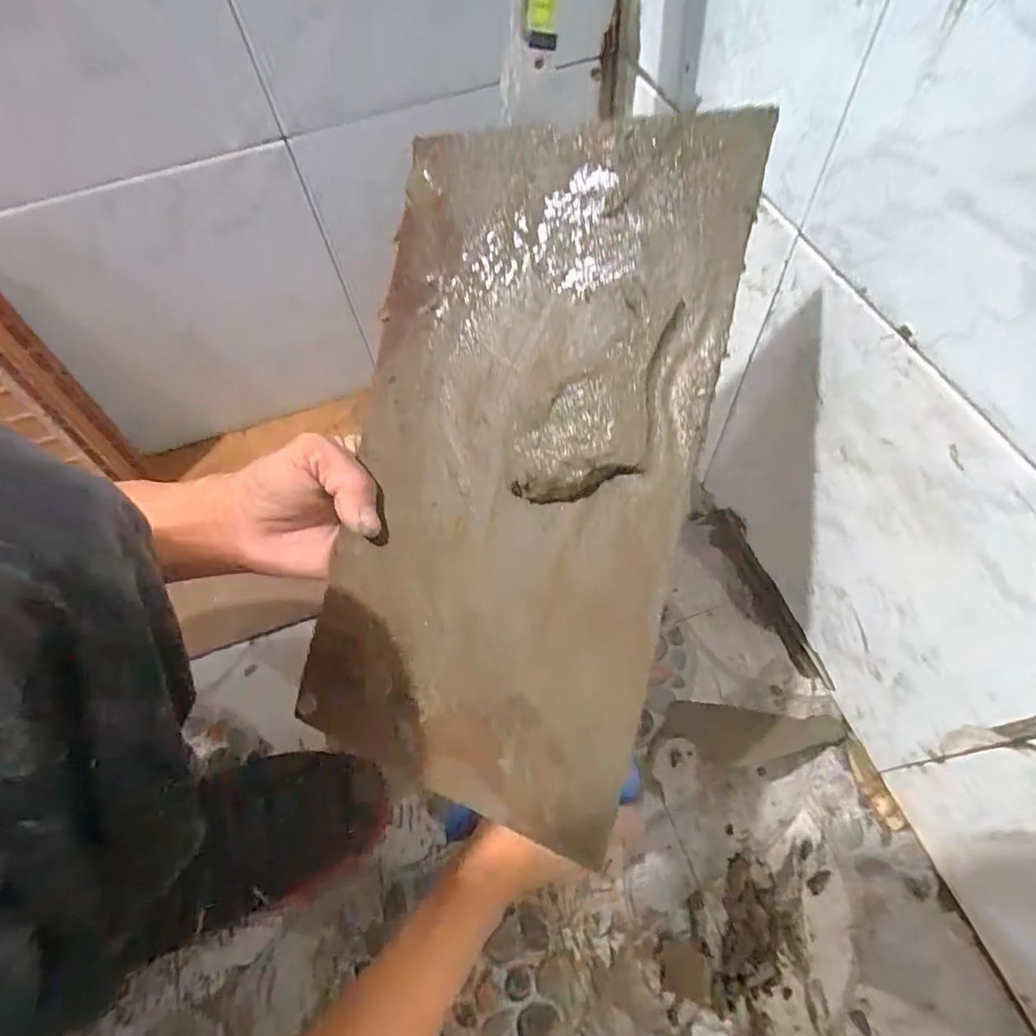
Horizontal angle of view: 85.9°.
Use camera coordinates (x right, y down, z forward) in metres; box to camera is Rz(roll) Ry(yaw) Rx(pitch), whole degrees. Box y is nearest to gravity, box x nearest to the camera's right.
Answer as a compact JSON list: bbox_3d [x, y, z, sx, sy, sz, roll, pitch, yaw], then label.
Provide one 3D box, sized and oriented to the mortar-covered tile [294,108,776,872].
[{"bbox_3d":[-0.011,-0.033,0.290,0.195,0.021,0.351,13,90,25],"label":"mortar-covered tile"}]

